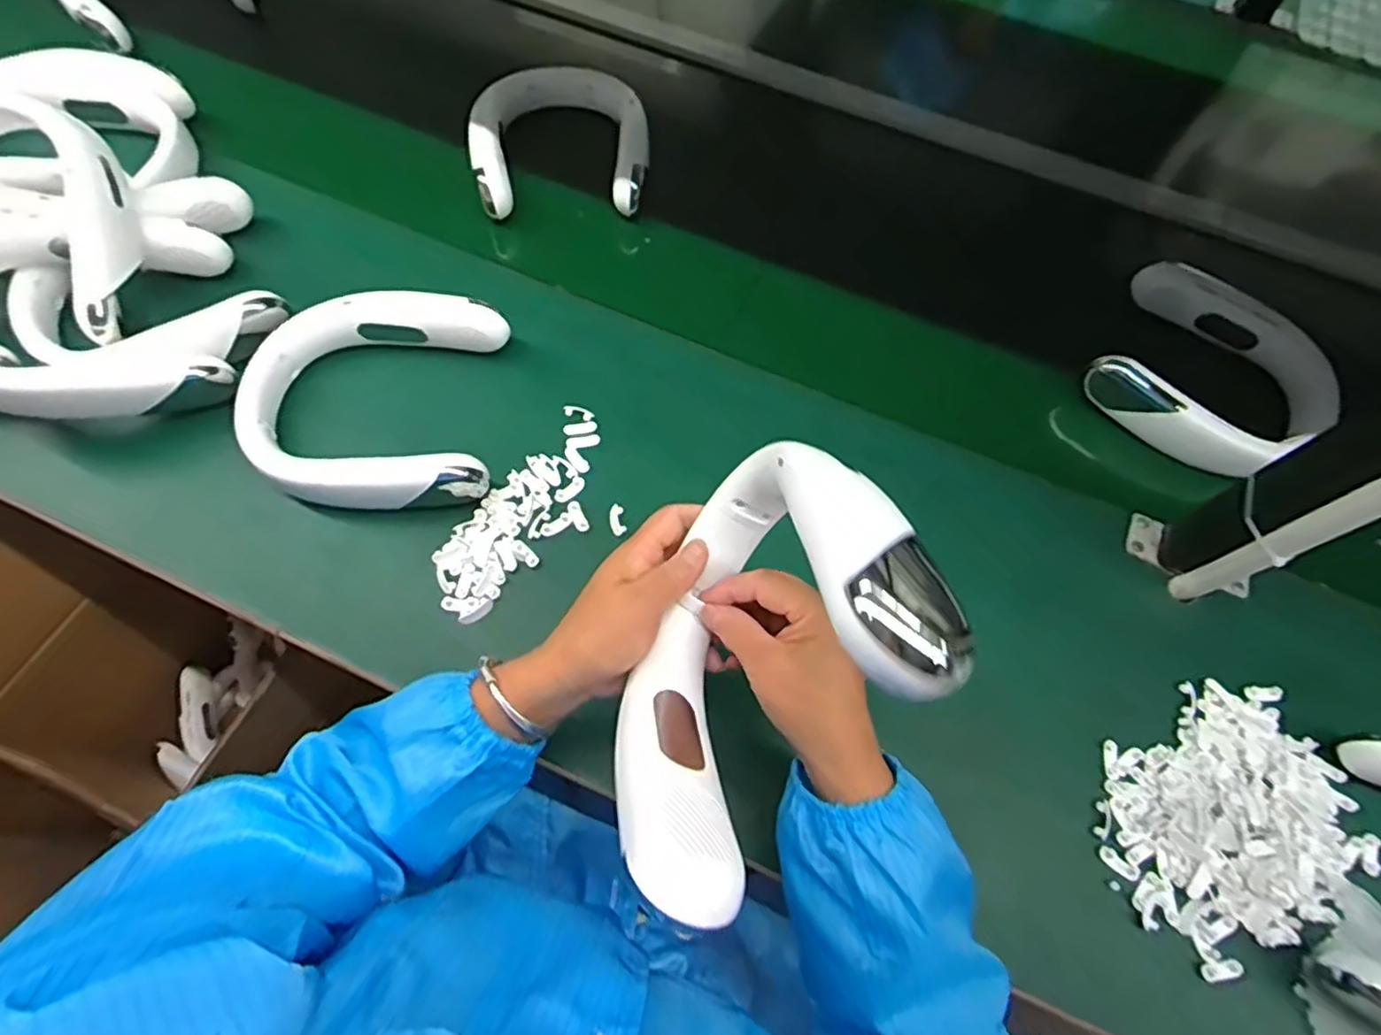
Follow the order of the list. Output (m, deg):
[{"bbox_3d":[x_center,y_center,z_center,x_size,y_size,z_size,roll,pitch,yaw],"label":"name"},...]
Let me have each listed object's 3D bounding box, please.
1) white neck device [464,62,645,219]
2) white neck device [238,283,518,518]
[{"bbox_3d":[-0.146,-0.435,0.763,0.188,0.048,0.224,-7,67,-6],"label":"white neck device"},{"bbox_3d":[-0.266,-0.101,0.567,0.194,0.047,0.197,-1,66,-4],"label":"white neck device"}]

